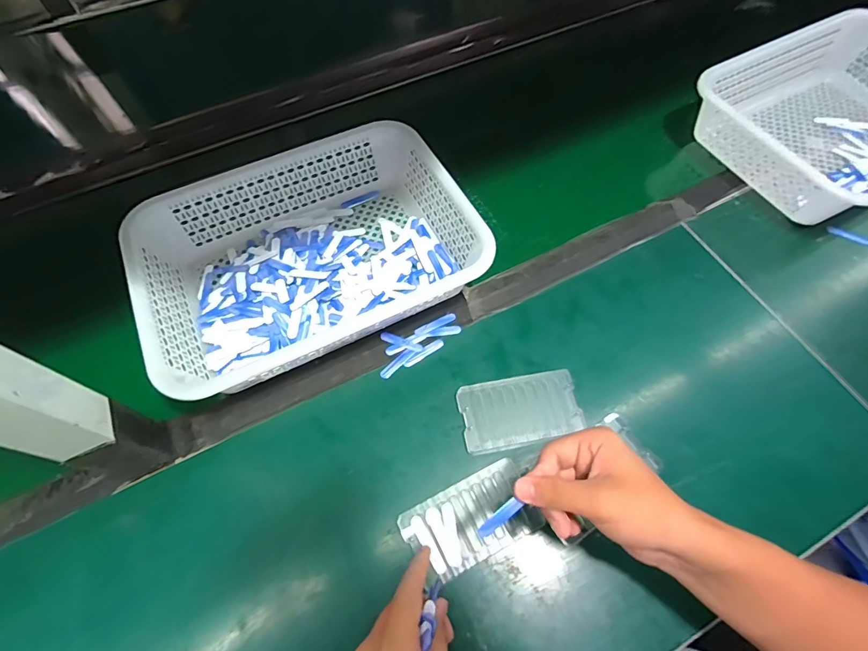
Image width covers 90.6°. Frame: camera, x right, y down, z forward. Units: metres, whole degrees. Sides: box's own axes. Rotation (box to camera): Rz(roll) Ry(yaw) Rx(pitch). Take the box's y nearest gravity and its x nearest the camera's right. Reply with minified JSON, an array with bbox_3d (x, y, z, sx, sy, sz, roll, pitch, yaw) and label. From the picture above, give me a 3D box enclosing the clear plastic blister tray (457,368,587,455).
[{"bbox_3d":[0.089,0.087,0.445,0.119,0.013,0.067,-10,62,-6],"label":"clear plastic blister tray"}]

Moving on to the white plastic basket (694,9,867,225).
[{"bbox_3d":[0.546,-0.276,0.584,0.348,0.094,0.255,-28,65,-15],"label":"white plastic basket"}]

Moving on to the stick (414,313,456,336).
[{"bbox_3d":[0.002,-0.001,0.494,0.050,0.004,0.011,-24,64,-13],"label":"stick"}]

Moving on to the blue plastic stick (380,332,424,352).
[{"bbox_3d":[-0.037,0.018,0.482,0.051,0.004,0.010,19,63,10],"label":"blue plastic stick"}]

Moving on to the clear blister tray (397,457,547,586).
[{"bbox_3d":[0.034,0.180,0.396,0.118,0.009,0.067,-23,64,-13],"label":"clear blister tray"}]

